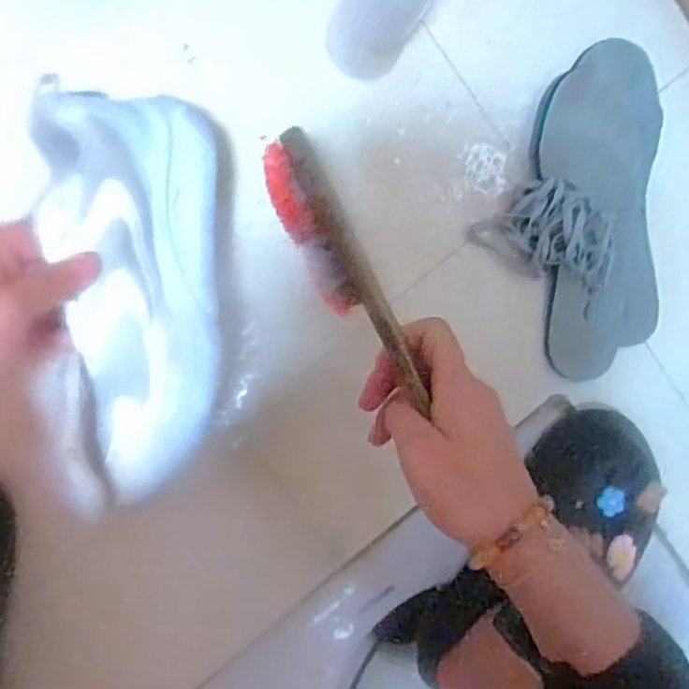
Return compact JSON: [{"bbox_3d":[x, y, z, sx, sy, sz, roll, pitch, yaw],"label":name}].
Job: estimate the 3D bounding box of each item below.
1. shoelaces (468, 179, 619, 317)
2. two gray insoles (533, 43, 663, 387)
[{"bbox_3d":[0.156,-0.081,0.456,0.096,0.038,0.069,35,89,-7],"label":"shoelaces"},{"bbox_3d":[0.189,-0.100,0.463,0.097,0.030,0.245,2,93,-6],"label":"two gray insoles"}]

